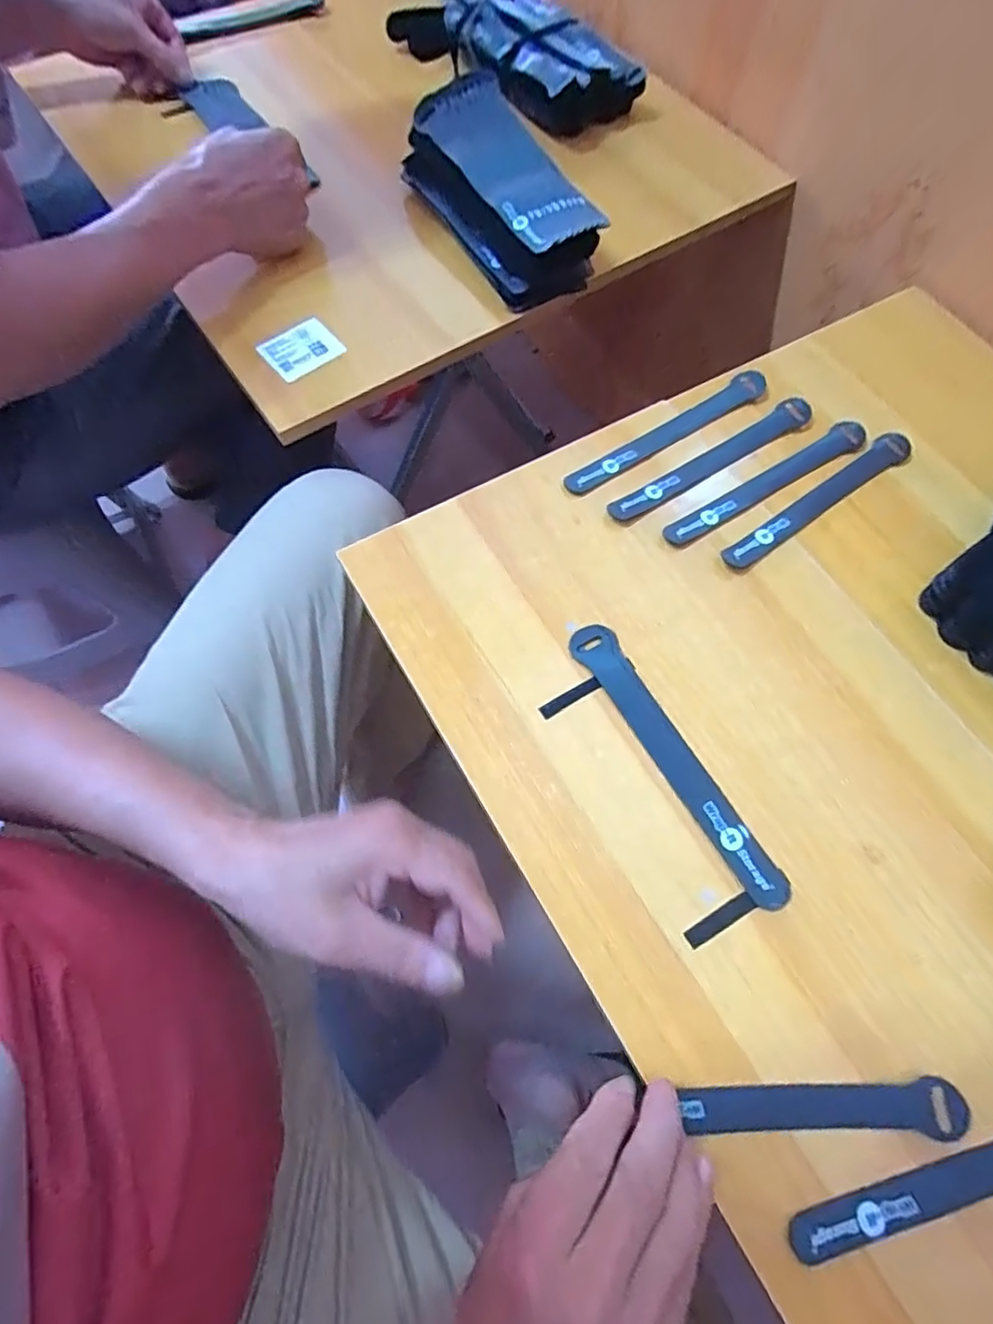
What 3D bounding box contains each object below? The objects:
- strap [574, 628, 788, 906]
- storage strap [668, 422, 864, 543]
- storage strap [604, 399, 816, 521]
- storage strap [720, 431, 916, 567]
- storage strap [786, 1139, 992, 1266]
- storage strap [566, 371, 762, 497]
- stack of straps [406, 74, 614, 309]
[{"bbox_3d":[0.110,0.060,0.373,0.028,0.004,0.199,-27,71,-12],"label":"strap"},{"bbox_3d":[0.212,-0.139,0.458,0.203,0.005,0.023,-32,72,-14],"label":"storage strap"},{"bbox_3d":[0.172,-0.159,0.465,0.202,0.004,0.021,-32,72,-14],"label":"storage strap"},{"bbox_3d":[0.248,-0.124,0.455,0.193,0.006,0.024,-32,72,-14],"label":"storage strap"},{"bbox_3d":[0.237,0.254,0.294,0.196,0.004,0.022,-11,69,-7],"label":"storage strap"},{"bbox_3d":[0.138,-0.183,0.471,0.197,0.007,0.022,-32,72,-14],"label":"storage strap"},{"bbox_3d":[-0.002,-0.416,0.528,0.104,0.069,0.197,-27,71,-12],"label":"stack of straps"}]

